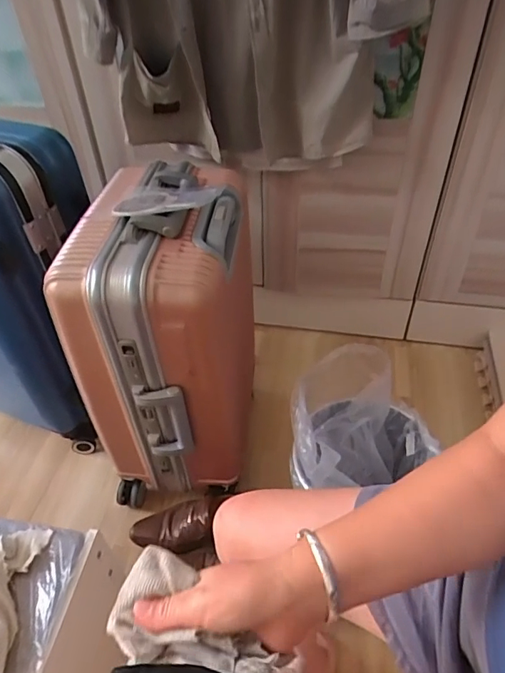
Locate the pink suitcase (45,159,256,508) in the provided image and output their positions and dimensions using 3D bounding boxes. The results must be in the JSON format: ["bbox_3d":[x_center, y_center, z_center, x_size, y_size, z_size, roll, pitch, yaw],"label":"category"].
[{"bbox_3d":[-0.139,-0.005,0.901,0.241,0.554,0.394,6,45,9],"label":"pink suitcase"}]

